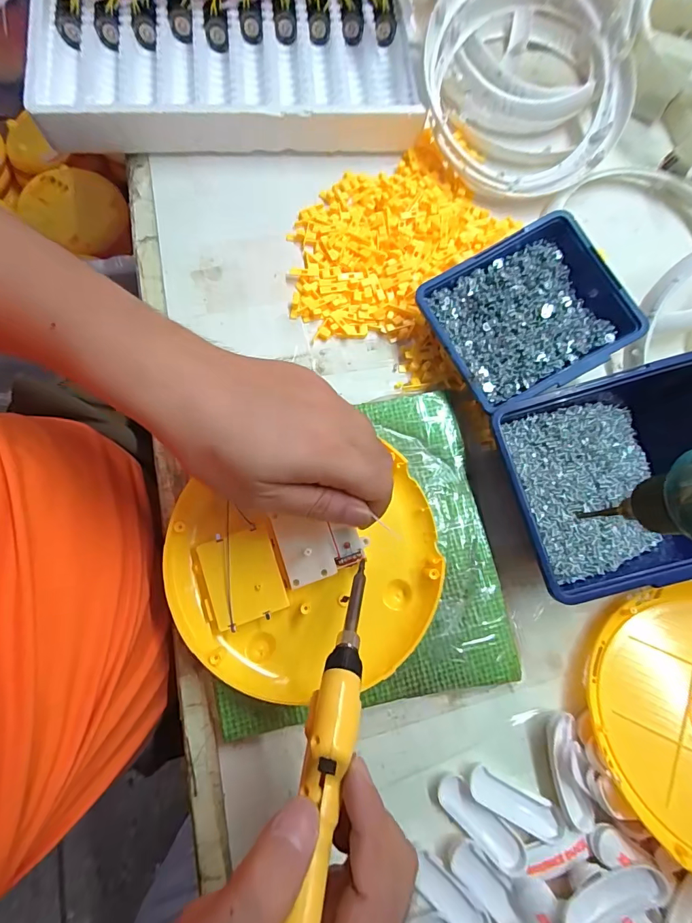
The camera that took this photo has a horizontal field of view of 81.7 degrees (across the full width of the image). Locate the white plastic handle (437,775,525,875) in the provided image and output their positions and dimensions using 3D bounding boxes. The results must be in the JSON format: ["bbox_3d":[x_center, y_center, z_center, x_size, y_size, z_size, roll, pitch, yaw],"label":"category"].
[{"bbox_3d":[0.093,0.249,0.274,0.066,0.006,0.023,42,79,5],"label":"white plastic handle"}]

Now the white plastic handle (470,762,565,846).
[{"bbox_3d":[0.119,0.240,0.279,0.069,0.008,0.022,28,78,3],"label":"white plastic handle"}]

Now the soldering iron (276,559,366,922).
[{"bbox_3d":[-0.012,0.151,0.169,0.021,0.029,0.228,11,52,2],"label":"soldering iron"}]

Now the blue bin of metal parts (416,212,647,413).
[{"bbox_3d":[0.142,-0.114,0.323,0.138,0.044,0.117,-26,81,-8],"label":"blue bin of metal parts"}]

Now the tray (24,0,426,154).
[{"bbox_3d":[-0.106,-0.361,0.369,0.338,0.044,0.151,-4,79,-4],"label":"tray"}]

